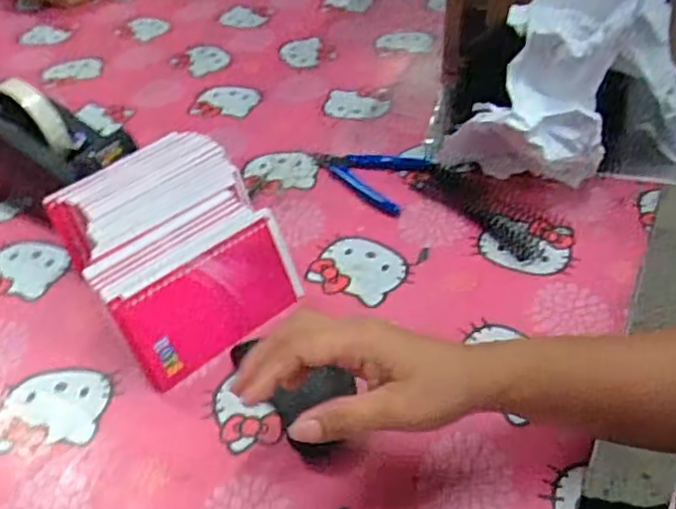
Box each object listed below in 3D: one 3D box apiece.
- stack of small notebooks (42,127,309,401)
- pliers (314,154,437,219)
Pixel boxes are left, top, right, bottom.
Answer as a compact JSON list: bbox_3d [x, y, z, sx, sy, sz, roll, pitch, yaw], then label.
[{"bbox_3d":[-0.131,-0.005,0.536,0.152,0.084,0.183,-25,47,-21],"label":"stack of small notebooks"},{"bbox_3d":[0.038,-0.087,0.661,0.076,0.015,0.117,-34,50,-28],"label":"pliers"}]

